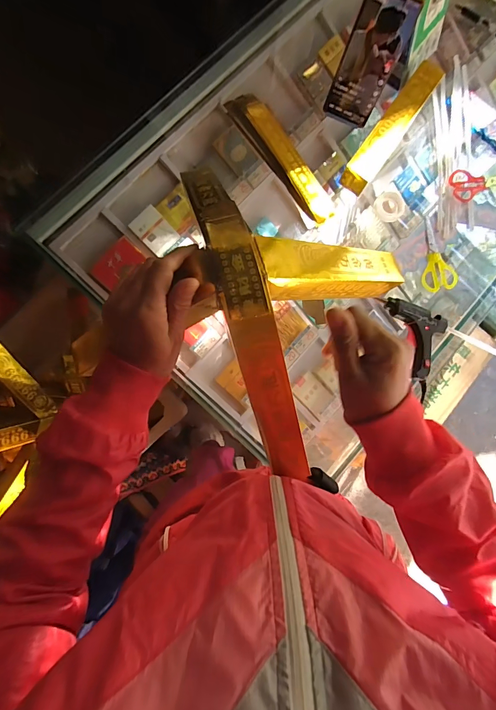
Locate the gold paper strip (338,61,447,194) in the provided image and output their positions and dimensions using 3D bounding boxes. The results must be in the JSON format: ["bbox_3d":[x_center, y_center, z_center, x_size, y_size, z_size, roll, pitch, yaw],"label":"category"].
[{"bbox_3d":[0.229,-0.361,0.545,0.047,0.035,0.232,35,83,0],"label":"gold paper strip"}]

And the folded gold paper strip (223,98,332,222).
[{"bbox_3d":[0.056,-0.320,0.553,0.057,0.022,0.247,-33,88,-7],"label":"folded gold paper strip"}]

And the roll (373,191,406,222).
[{"bbox_3d":[0.230,-0.239,0.559,0.039,0.019,0.049,-35,88,-7],"label":"roll"}]

